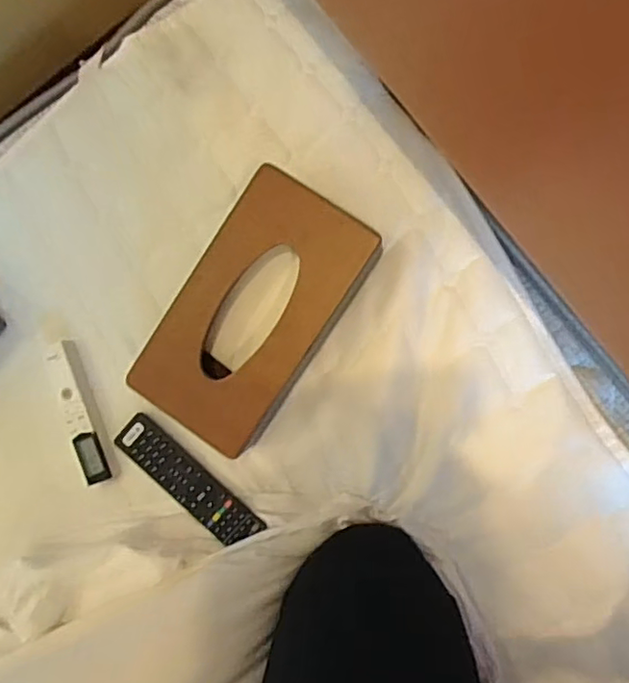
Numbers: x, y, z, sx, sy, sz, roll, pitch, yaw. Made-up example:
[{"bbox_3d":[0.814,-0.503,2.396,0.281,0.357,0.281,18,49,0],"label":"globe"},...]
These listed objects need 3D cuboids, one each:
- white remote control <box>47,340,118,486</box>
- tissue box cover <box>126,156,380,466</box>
[{"bbox_3d":[-0.254,0.077,0.642,0.032,0.023,0.157,-19,83,5],"label":"white remote control"},{"bbox_3d":[-0.055,-0.026,0.584,0.134,0.068,0.256,34,95,6],"label":"tissue box cover"}]

